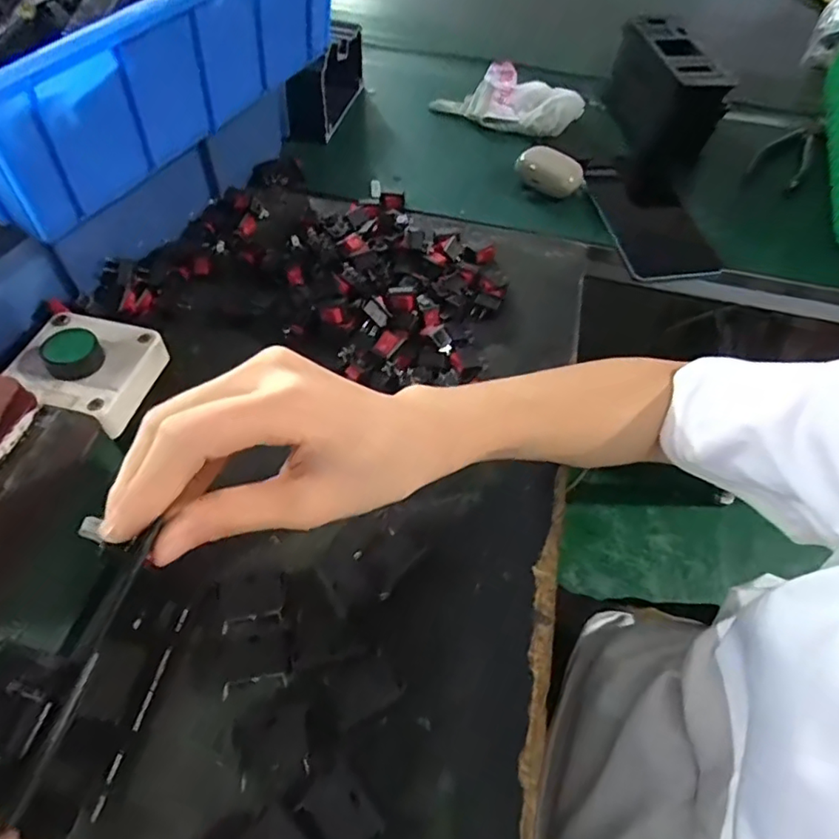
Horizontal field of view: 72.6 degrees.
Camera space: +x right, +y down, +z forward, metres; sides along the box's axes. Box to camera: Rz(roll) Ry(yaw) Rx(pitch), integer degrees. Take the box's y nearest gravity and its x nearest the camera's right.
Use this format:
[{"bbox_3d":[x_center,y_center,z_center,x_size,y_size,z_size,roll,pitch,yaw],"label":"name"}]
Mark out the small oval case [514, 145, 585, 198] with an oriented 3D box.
[{"bbox_3d":[0.119,-0.227,0.525,0.062,0.027,0.032,23,57,10],"label":"small oval case"}]

